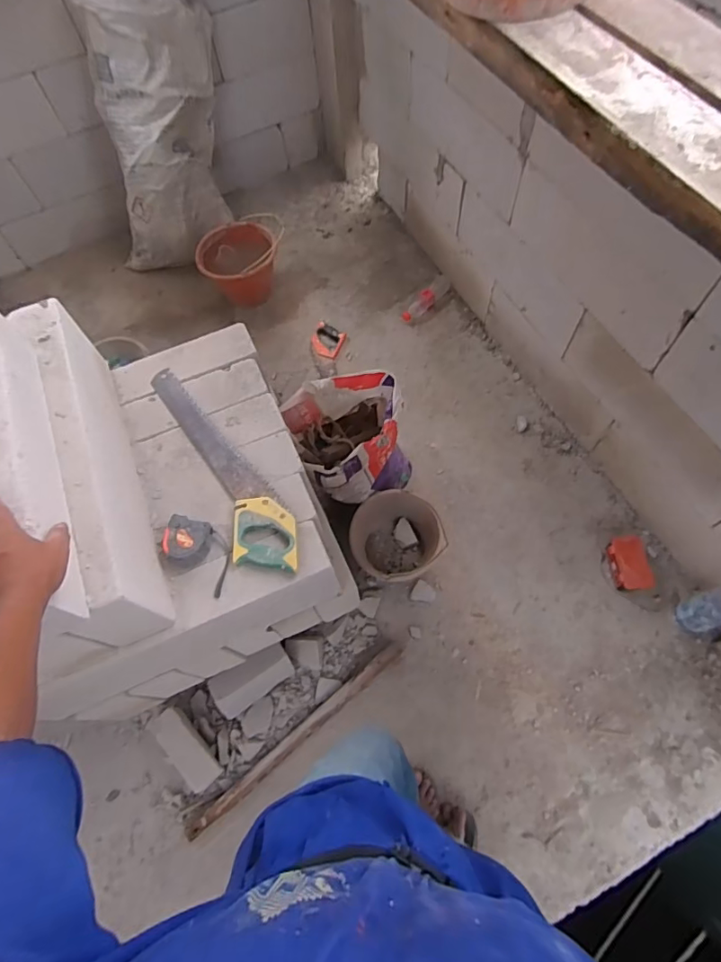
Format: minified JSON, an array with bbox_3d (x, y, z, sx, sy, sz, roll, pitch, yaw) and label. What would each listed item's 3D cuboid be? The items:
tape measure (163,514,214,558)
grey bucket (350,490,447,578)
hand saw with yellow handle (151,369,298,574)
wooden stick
[{"bbox_3d":[-0.306,0.104,0.884,0.073,0.050,0.074,11,66,8],"label":"tape measure"},{"bbox_3d":[0.104,0.166,1.421,0.241,0.174,0.227,-1,65,3],"label":"grey bucket"},{"bbox_3d":[-0.278,-0.038,0.959,0.115,0.027,0.536,-34,68,-12],"label":"hand saw with yellow handle"},{"bbox_3d":[-0.154,0.633,1.260,0.664,0.027,0.047,-37,68,-13],"label":"wooden stick"}]

